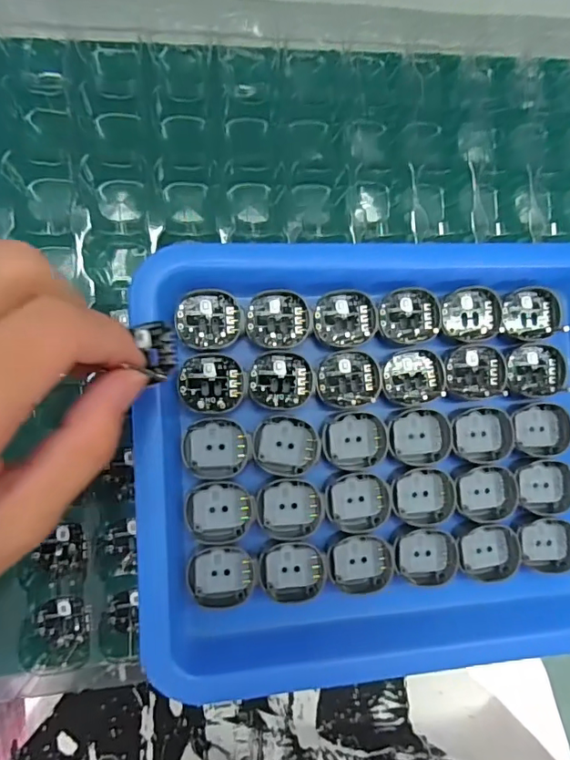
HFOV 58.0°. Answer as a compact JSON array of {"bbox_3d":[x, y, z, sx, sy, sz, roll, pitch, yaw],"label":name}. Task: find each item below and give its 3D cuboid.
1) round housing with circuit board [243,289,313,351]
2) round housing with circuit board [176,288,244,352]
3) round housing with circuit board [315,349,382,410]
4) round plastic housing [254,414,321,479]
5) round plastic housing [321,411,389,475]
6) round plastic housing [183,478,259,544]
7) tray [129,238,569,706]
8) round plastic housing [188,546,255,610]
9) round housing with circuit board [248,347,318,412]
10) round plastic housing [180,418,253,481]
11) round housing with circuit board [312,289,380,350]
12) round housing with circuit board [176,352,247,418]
[{"bbox_3d":[-0.002,-0.026,0.220,0.029,0.004,0.025,-5,87,-9],"label":"round housing with circuit board"},{"bbox_3d":[-0.032,-0.025,0.216,0.027,0.005,0.025,1,86,-8],"label":"round housing with circuit board"},{"bbox_3d":[0.028,0.000,0.224,0.029,0.004,0.025,2,86,-8],"label":"round housing with circuit board"},{"bbox_3d":[0.001,0.028,0.220,0.028,0.004,0.025,17,84,-7],"label":"round plastic housing"},{"bbox_3d":[0.031,0.027,0.225,0.029,0.004,0.027,1,86,-8],"label":"round plastic housing"},{"bbox_3d":[-0.027,0.055,0.214,0.029,0.004,0.025,-4,87,-9],"label":"round plastic housing"},{"bbox_3d":[0.050,0.034,0.224,0.215,0.025,0.189,-2,87,-9],"label":"tray"},{"bbox_3d":[-0.026,0.081,0.212,0.027,0.004,0.024,-3,87,-9],"label":"round plastic housing"},{"bbox_3d":[-0.001,0.000,0.219,0.029,0.004,0.026,-7,87,-9],"label":"round housing with circuit board"},{"bbox_3d":[-0.028,0.029,0.216,0.028,0.004,0.025,-5,87,-9],"label":"round plastic housing"},{"bbox_3d":[0.027,-0.027,0.226,0.029,0.004,0.025,-8,87,-9],"label":"round housing with circuit board"},{"bbox_3d":[-0.030,0.002,0.216,0.027,0.004,0.026,1,86,-8],"label":"round housing with circuit board"}]

